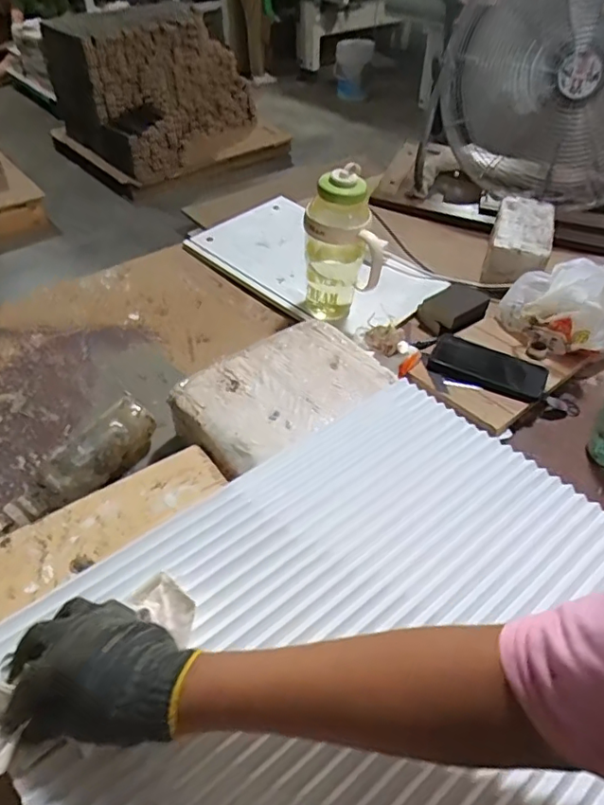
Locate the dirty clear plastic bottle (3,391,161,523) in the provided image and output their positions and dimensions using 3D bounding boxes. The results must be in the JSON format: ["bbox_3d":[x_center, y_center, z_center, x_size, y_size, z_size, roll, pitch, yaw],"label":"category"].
[{"bbox_3d":[-0.280,0.078,0.727,0.073,0.070,0.204,25,49,20],"label":"dirty clear plastic bottle"}]

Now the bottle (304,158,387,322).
[{"bbox_3d":[0.065,-0.236,0.913,0.120,0.241,0.087,4,45,1],"label":"bottle"}]

